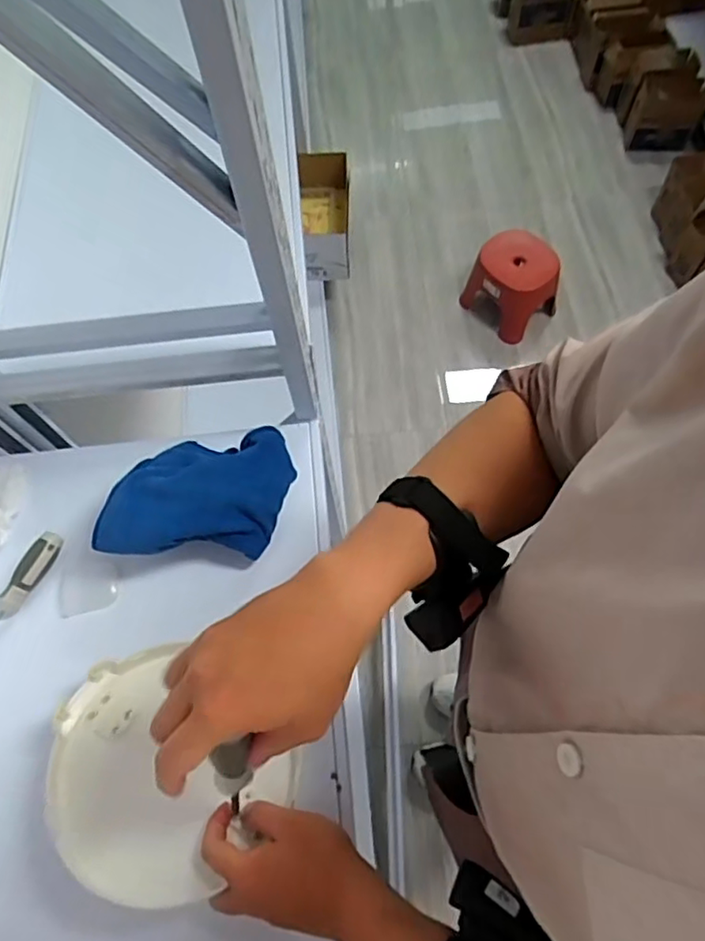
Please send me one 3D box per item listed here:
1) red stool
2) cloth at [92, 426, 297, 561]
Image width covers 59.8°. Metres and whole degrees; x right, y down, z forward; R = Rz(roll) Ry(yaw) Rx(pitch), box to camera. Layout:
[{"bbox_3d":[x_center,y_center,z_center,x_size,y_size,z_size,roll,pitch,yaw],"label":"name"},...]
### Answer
[{"bbox_3d":[0.487,-0.545,1.835,0.221,0.286,0.217,39,74,18],"label":"red stool"},{"bbox_3d":[-0.155,0.020,0.628,0.184,0.057,0.136,-1,66,3],"label":"cloth"}]

